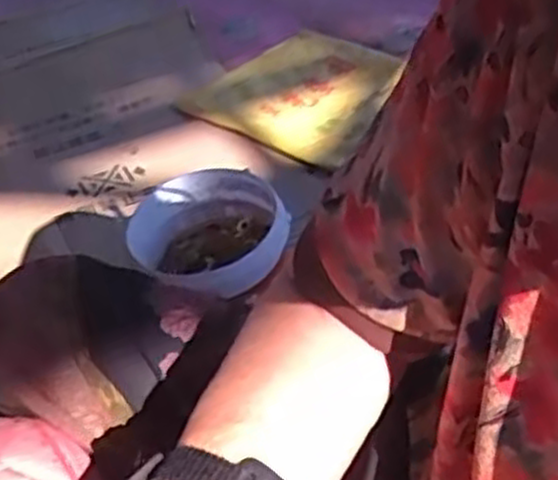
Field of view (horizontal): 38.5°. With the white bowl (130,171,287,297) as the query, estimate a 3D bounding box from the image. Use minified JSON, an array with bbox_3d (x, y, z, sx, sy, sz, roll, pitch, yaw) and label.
[{"bbox_3d":[-0.074,0.004,1.066,0.209,0.111,0.215,-3,41,2],"label":"white bowl"}]

